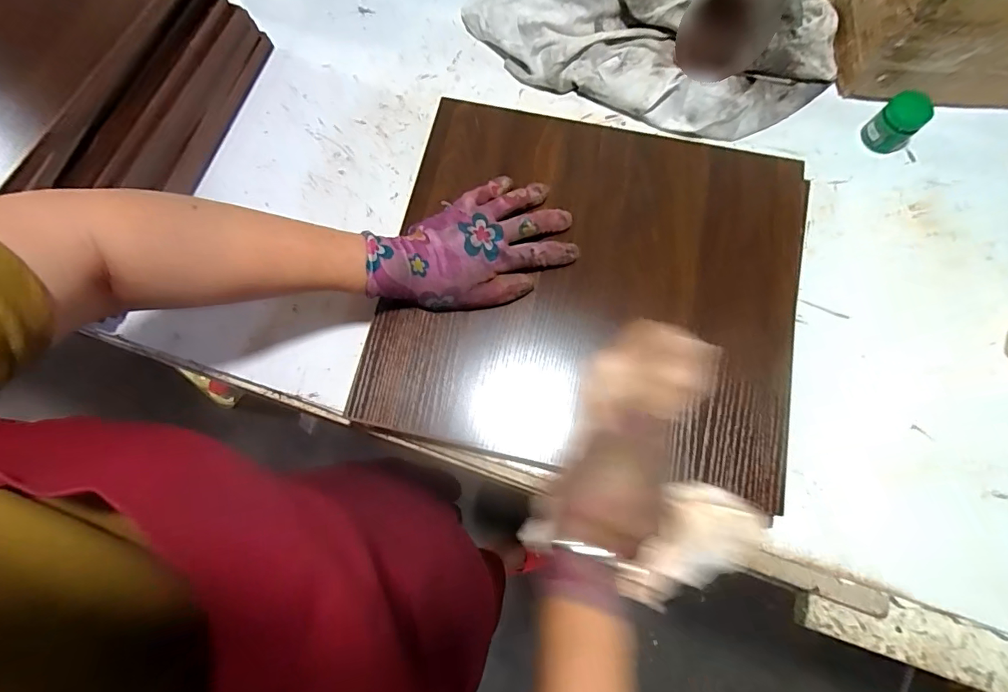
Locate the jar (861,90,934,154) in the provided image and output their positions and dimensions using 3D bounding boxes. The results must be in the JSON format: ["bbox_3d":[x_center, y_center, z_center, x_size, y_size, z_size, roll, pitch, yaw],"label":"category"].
[{"bbox_3d":[0.399,-0.225,0.478,0.036,0.048,0.041,-35,78,-8],"label":"jar"}]

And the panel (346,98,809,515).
[{"bbox_3d":[0.083,-0.060,0.443,0.376,0.027,0.339,12,77,1],"label":"panel"}]

